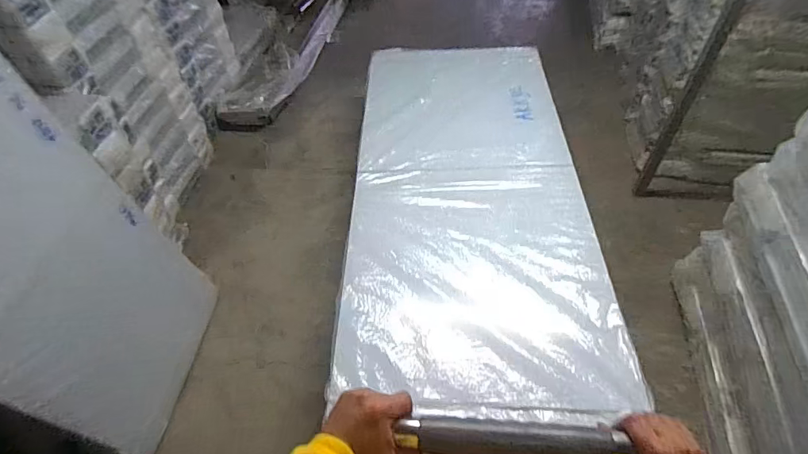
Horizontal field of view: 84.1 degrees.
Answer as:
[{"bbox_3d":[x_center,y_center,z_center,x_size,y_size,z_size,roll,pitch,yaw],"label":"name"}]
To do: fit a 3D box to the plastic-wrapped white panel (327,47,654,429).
[{"bbox_3d":[0.216,-0.149,1.577,0.782,0.063,1.586,-2,53,4],"label":"plastic-wrapped white panel"}]

